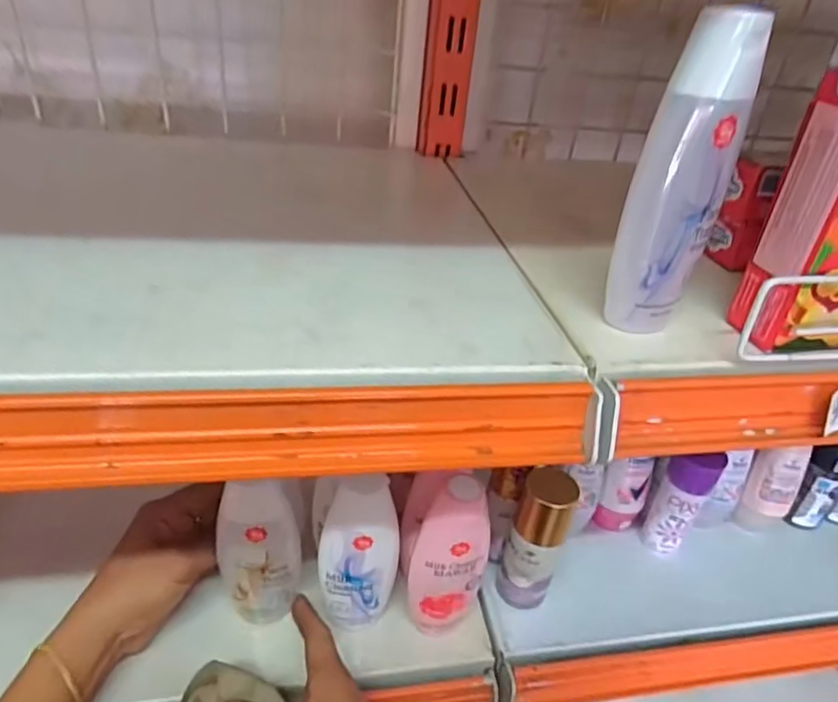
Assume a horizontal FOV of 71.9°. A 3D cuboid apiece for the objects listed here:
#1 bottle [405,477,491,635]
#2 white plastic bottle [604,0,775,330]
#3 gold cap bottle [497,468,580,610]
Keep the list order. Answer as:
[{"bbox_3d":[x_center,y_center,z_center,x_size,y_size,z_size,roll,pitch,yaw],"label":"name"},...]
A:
[{"bbox_3d":[0.019,0.133,0.374,0.048,0.134,0.030,2,32,-7],"label":"bottle"},{"bbox_3d":[0.113,-0.071,0.250,0.034,0.129,0.026,28,39,28],"label":"white plastic bottle"},{"bbox_3d":[0.081,0.136,0.404,0.036,0.119,0.028,21,36,20],"label":"gold cap bottle"}]

